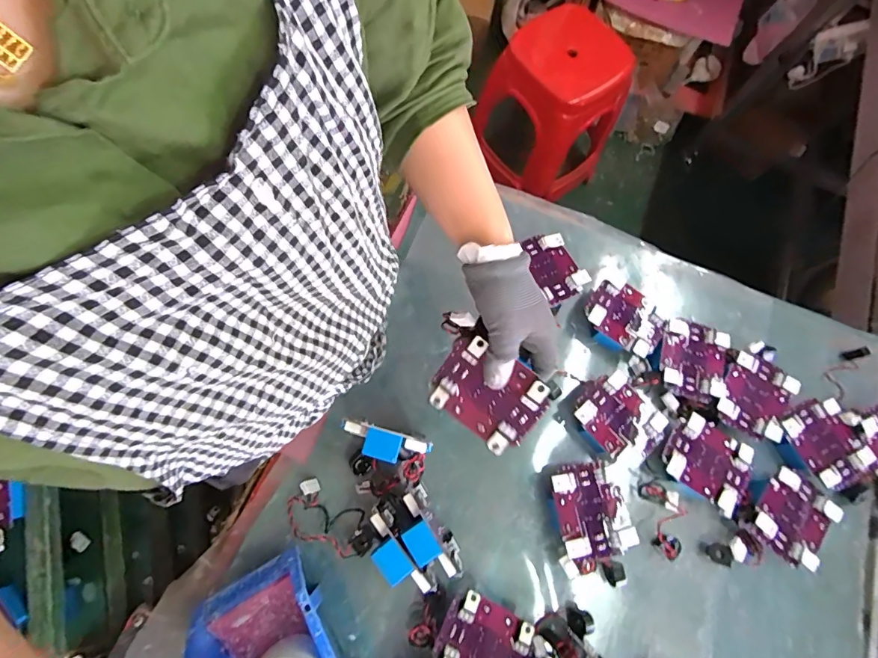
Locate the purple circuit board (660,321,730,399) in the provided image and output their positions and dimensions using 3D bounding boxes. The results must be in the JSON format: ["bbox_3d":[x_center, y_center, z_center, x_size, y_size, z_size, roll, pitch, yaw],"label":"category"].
[{"bbox_3d":[0.327,0.035,0.566,0.082,0.013,0.094,16,75,-1],"label":"purple circuit board"}]

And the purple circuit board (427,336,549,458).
[{"bbox_3d":[0.044,0.061,0.411,0.100,0.016,0.081,35,107,6],"label":"purple circuit board"}]

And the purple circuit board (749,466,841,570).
[{"bbox_3d":[0.413,0.220,0.514,0.078,0.012,0.092,42,76,5],"label":"purple circuit board"}]

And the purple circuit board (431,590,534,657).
[{"bbox_3d":[0.045,0.323,0.445,0.094,0.012,0.082,32,61,-3],"label":"purple circuit board"}]

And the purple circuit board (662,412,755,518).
[{"bbox_3d":[0.322,0.156,0.527,0.093,0.013,0.084,35,77,8],"label":"purple circuit board"}]

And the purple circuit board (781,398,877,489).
[{"bbox_3d":[0.476,0.137,0.545,0.078,0.011,0.093,-22,79,-10],"label":"purple circuit board"}]

